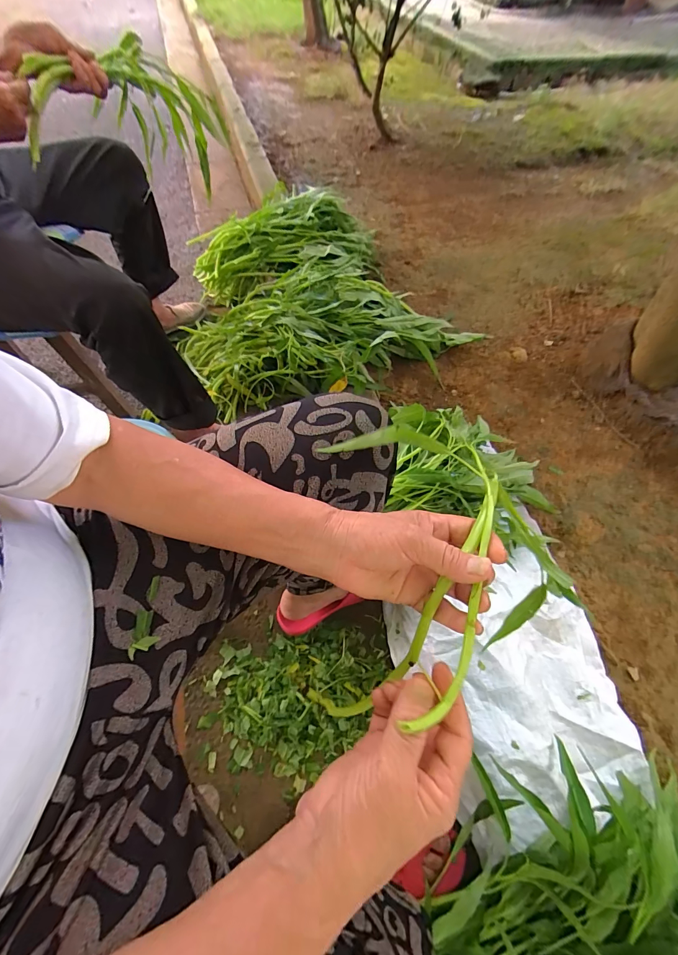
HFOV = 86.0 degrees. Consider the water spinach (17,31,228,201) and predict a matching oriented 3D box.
[{"bbox_3d":[-0.356,-0.664,0.668,0.114,0.181,0.414,19,39,10],"label":"water spinach"}]

